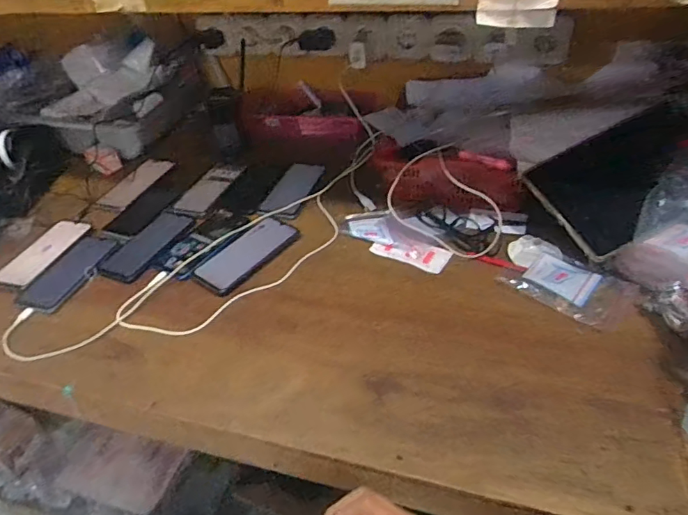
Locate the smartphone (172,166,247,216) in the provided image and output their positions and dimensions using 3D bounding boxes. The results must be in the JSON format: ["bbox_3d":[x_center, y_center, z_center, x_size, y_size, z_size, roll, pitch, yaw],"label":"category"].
[{"bbox_3d":[-0.249,-0.128,0.921,0.088,0.005,0.153,8,45,28],"label":"smartphone"}]

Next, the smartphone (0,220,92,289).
[{"bbox_3d":[-0.502,-0.009,0.832,0.082,0.004,0.164,6,42,13],"label":"smartphone"}]

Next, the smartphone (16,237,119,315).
[{"bbox_3d":[-0.435,0.022,0.788,0.084,0.004,0.168,9,43,17],"label":"smartphone"}]

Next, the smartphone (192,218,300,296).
[{"bbox_3d":[-0.151,-0.009,0.771,0.082,0.010,0.167,23,49,29],"label":"smartphone"}]

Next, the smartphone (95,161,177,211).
[{"bbox_3d":[-0.410,-0.147,0.975,0.072,0.012,0.157,13,44,20],"label":"smartphone"}]

